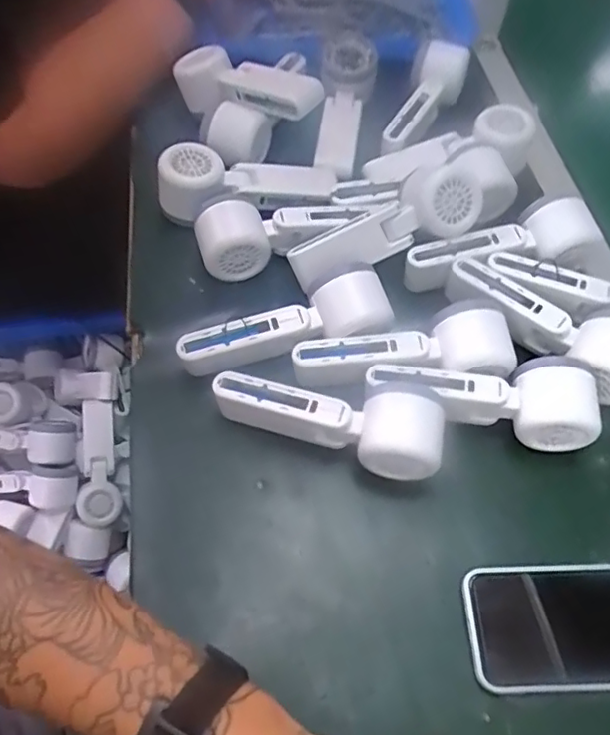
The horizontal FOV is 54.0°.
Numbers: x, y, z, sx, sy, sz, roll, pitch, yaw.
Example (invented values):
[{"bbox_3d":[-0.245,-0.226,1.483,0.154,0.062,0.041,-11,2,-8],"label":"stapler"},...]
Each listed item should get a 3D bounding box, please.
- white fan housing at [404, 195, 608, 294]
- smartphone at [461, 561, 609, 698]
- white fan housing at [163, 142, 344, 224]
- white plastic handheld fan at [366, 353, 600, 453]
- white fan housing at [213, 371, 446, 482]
[{"bbox_3d":[0.170,-0.097,0.508,0.159,0.055,0.059,-19,61,-13],"label":"white fan housing"},{"bbox_3d":[0.177,0.166,0.386,0.142,0.015,0.076,-1,59,-2],"label":"smartphone"},{"bbox_3d":[-0.049,-0.169,0.536,0.156,0.046,0.054,-6,59,-6],"label":"white fan housing"},{"bbox_3d":[0.129,0.025,0.443,0.162,0.055,0.058,3,59,0],"label":"white plastic handheld fan"},{"bbox_3d":[0.016,0.035,0.434,0.165,0.057,0.063,11,59,5],"label":"white fan housing"}]

